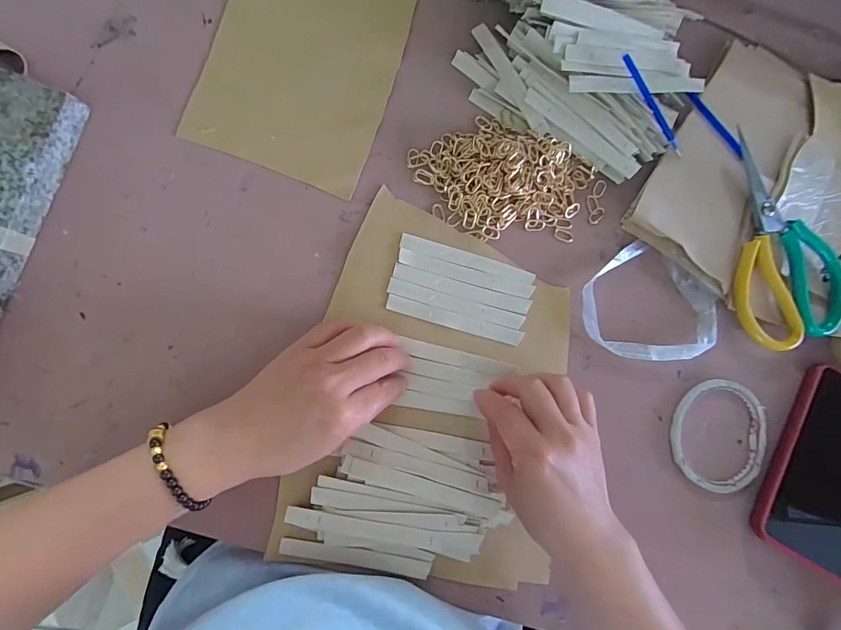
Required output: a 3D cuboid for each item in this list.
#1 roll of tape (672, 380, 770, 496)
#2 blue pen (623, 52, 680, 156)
[{"bbox_3d":[0.260,0.104,0.358,0.084,0.008,0.094,23,83,-3],"label":"roll of tape"},{"bbox_3d":[0.197,-0.175,0.348,0.103,0.007,0.008,40,82,-26],"label":"blue pen"}]

